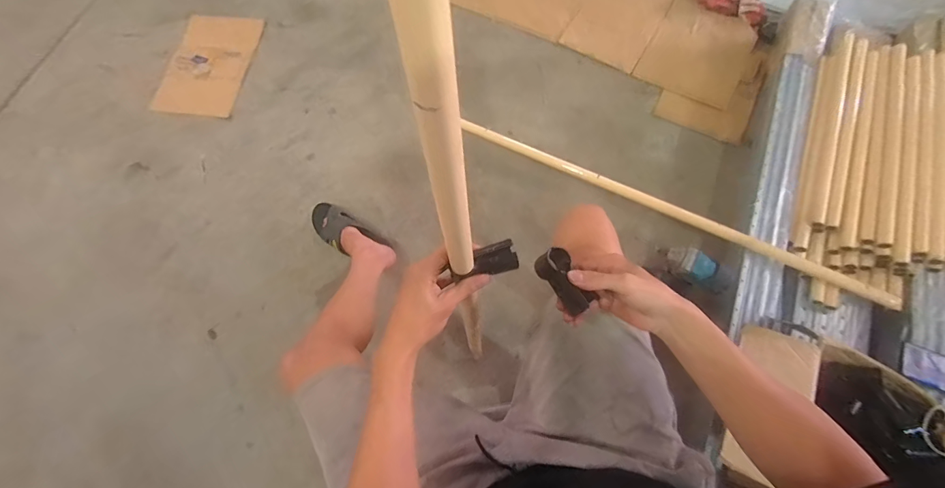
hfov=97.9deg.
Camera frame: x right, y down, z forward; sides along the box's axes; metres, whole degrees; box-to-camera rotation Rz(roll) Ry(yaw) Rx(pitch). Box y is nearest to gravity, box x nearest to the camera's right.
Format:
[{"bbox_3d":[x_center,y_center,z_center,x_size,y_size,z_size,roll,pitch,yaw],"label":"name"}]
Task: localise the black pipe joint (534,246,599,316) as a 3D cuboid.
[{"bbox_3d":[0.109,0.043,0.489,0.040,0.035,0.077,-29,74,-9],"label":"black pipe joint"}]

